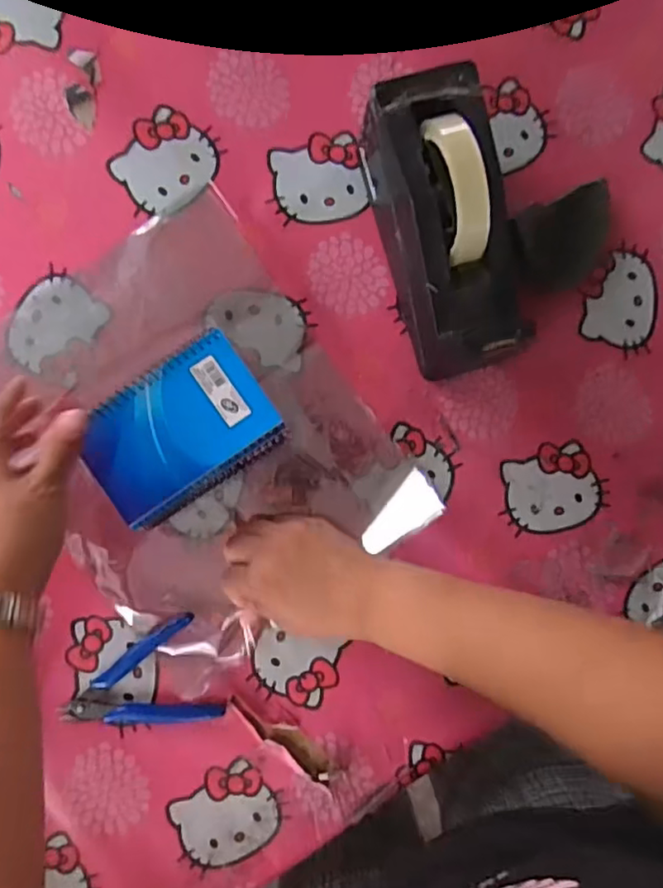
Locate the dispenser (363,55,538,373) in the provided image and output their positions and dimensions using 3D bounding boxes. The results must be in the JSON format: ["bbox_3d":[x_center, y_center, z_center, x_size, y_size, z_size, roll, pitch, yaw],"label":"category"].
[{"bbox_3d":[0.088,-0.157,0.442,0.090,0.099,0.210,-16,103,-4],"label":"dispenser"}]

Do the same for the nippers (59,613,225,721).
[{"bbox_3d":[-0.153,0.193,0.480,0.116,0.013,0.085,-20,91,-4],"label":"nippers"}]

